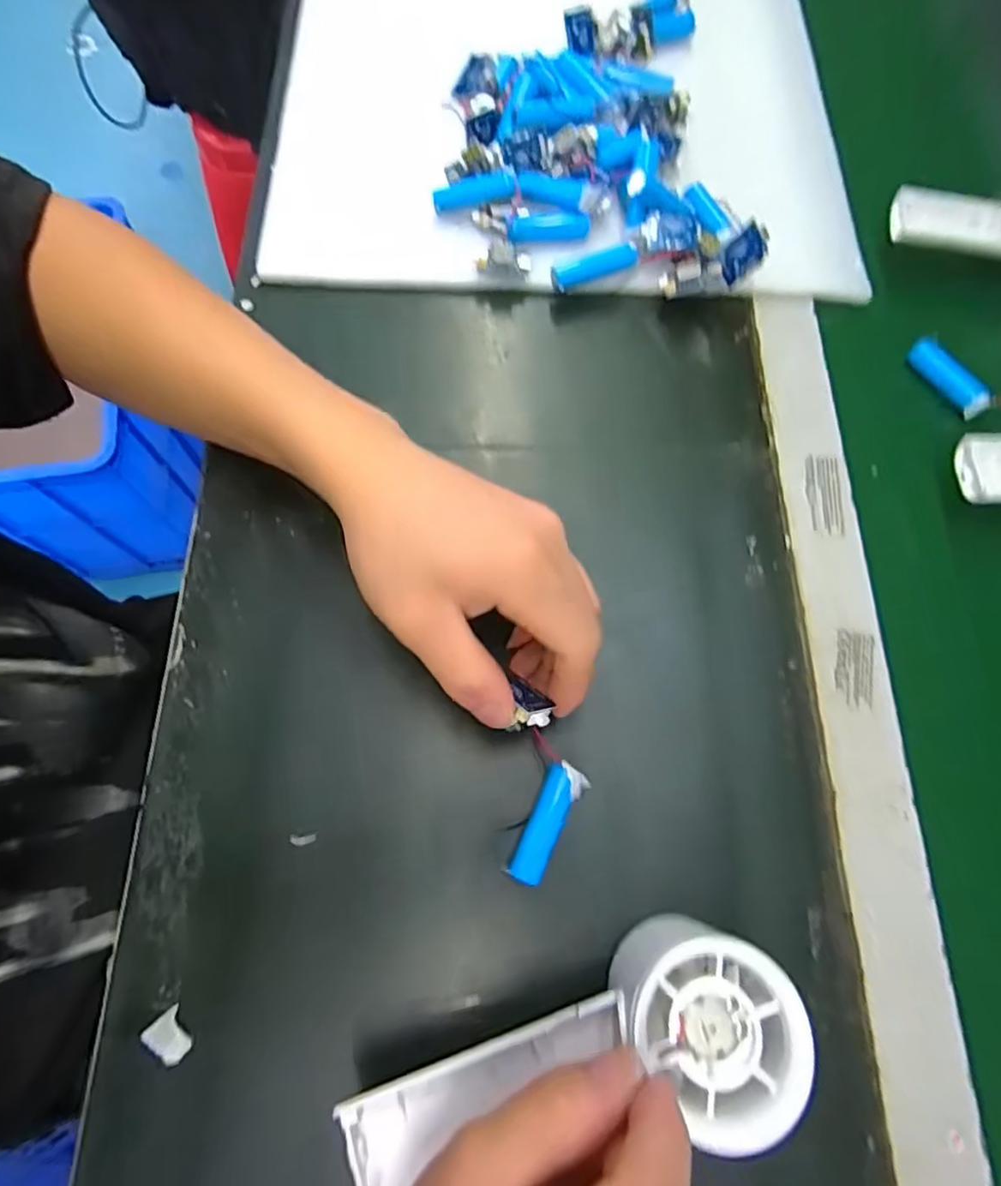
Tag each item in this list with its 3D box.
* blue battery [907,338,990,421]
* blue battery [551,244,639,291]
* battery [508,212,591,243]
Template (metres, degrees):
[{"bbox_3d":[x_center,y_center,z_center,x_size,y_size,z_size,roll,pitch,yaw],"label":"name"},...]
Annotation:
[{"bbox_3d":[0.256,-0.123,0.350,0.013,0.011,0.052,-29,73,-10],"label":"blue battery"},{"bbox_3d":[0.054,-0.188,0.352,0.050,0.012,0.014,-15,71,-6],"label":"blue battery"},{"bbox_3d":[0.028,-0.218,0.363,0.048,0.012,0.013,-8,71,-4],"label":"battery"}]

